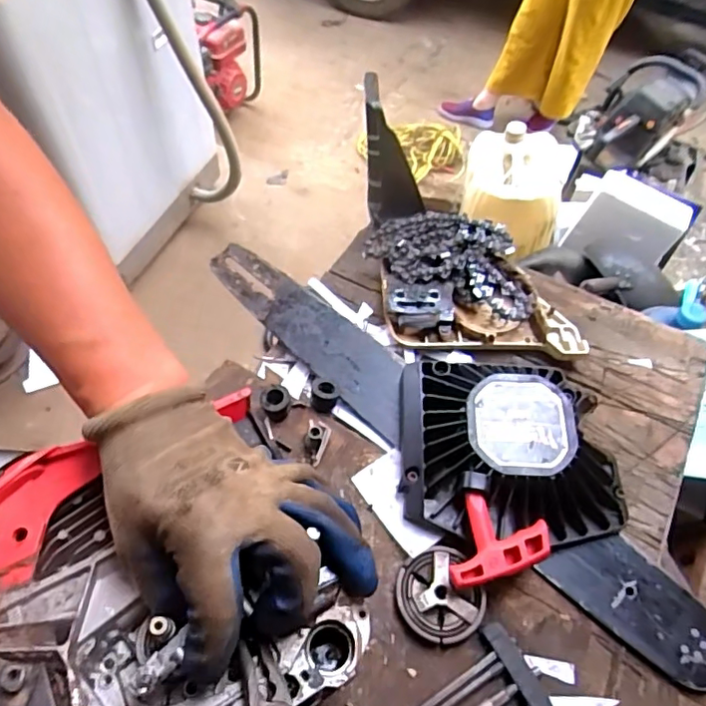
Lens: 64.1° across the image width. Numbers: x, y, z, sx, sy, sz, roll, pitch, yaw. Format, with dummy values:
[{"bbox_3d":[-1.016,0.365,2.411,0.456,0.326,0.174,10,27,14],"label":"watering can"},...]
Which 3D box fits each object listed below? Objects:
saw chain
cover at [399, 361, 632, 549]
[{"bbox_3d":[0.098,-0.092,0.546,0.167,0.044,0.070,21,60,10],"label":"saw chain"},{"bbox_3d":[0.125,0.071,0.445,0.172,0.049,0.143,3,59,-1],"label":"cover"}]

